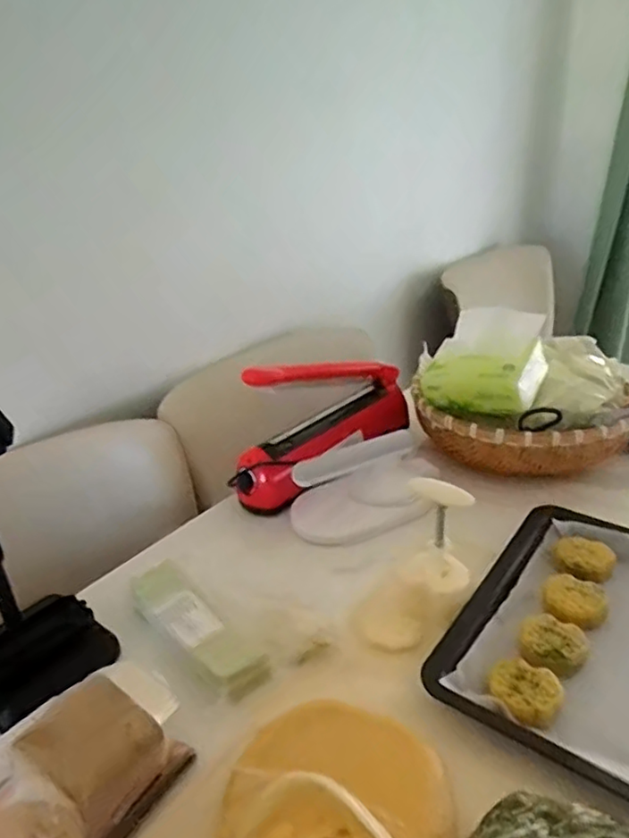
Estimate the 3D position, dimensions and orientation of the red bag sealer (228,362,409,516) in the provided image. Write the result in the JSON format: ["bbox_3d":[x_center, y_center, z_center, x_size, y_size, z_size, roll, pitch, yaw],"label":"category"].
[{"bbox_3d":[0.013,-0.014,0.874,0.081,0.169,0.304,18,35,36],"label":"red bag sealer"}]

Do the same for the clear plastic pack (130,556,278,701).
[{"bbox_3d":[-0.118,0.196,0.621,0.058,0.027,0.191,-24,34,-34],"label":"clear plastic pack"}]

